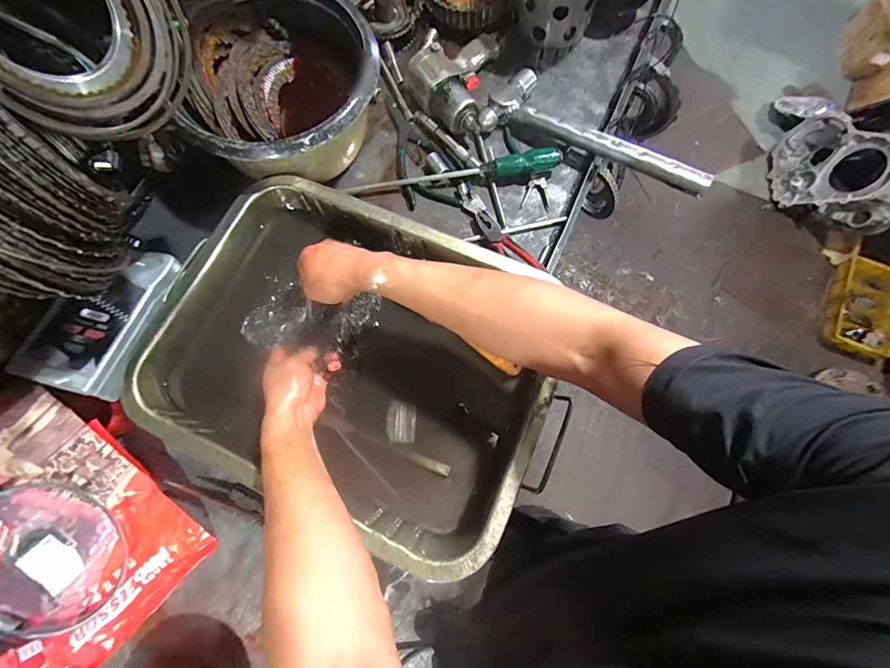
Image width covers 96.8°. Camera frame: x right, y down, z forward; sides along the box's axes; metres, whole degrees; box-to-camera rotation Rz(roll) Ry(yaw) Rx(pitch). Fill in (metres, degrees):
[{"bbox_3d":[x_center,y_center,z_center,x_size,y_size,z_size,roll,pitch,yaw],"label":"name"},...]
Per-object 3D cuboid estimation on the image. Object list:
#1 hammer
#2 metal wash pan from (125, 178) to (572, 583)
[{"bbox_3d":[0.248,-0.333,0.652,0.375,0.068,0.124,27,78,5],"label":"hammer"},{"bbox_3d":[-0.115,0.023,0.529,0.500,0.134,0.370,23,77,4],"label":"metal wash pan"}]

